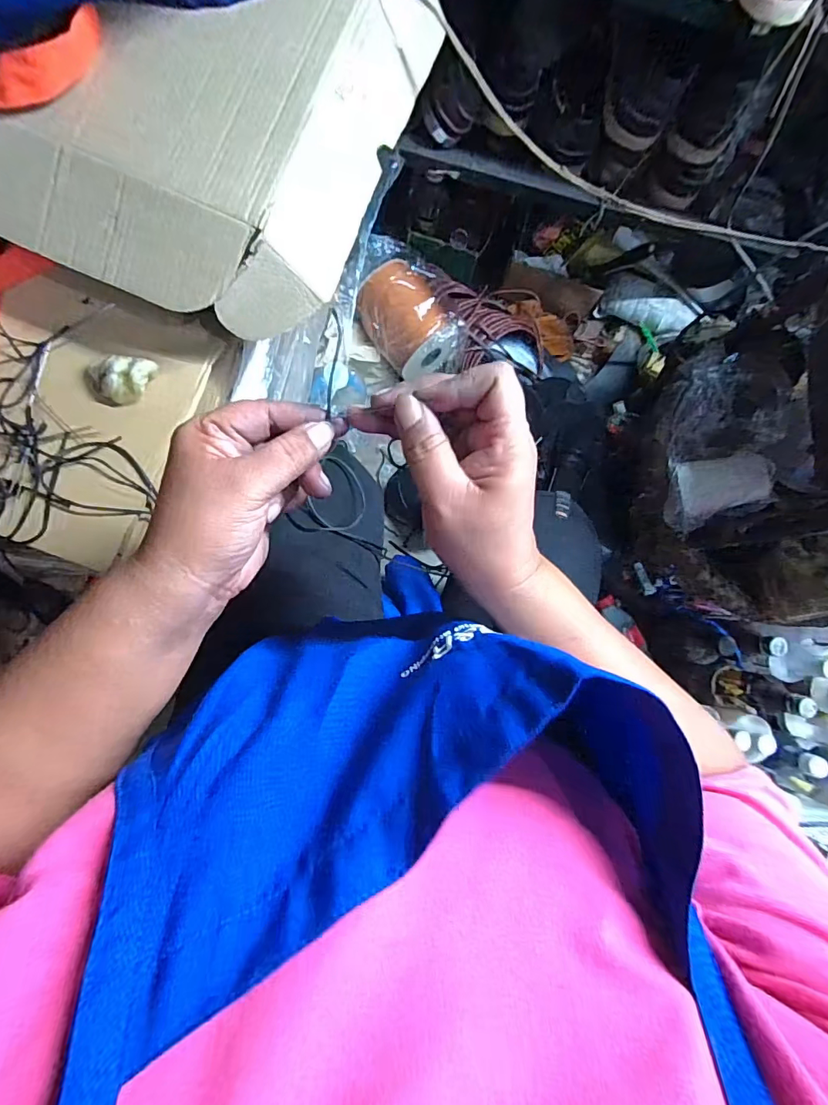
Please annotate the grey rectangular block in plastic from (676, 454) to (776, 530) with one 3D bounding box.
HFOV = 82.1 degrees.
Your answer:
[{"bbox_3d":[0.356,-0.072,0.546,0.088,0.042,0.076,-7,86,-6],"label":"grey rectangular block in plastic"}]

